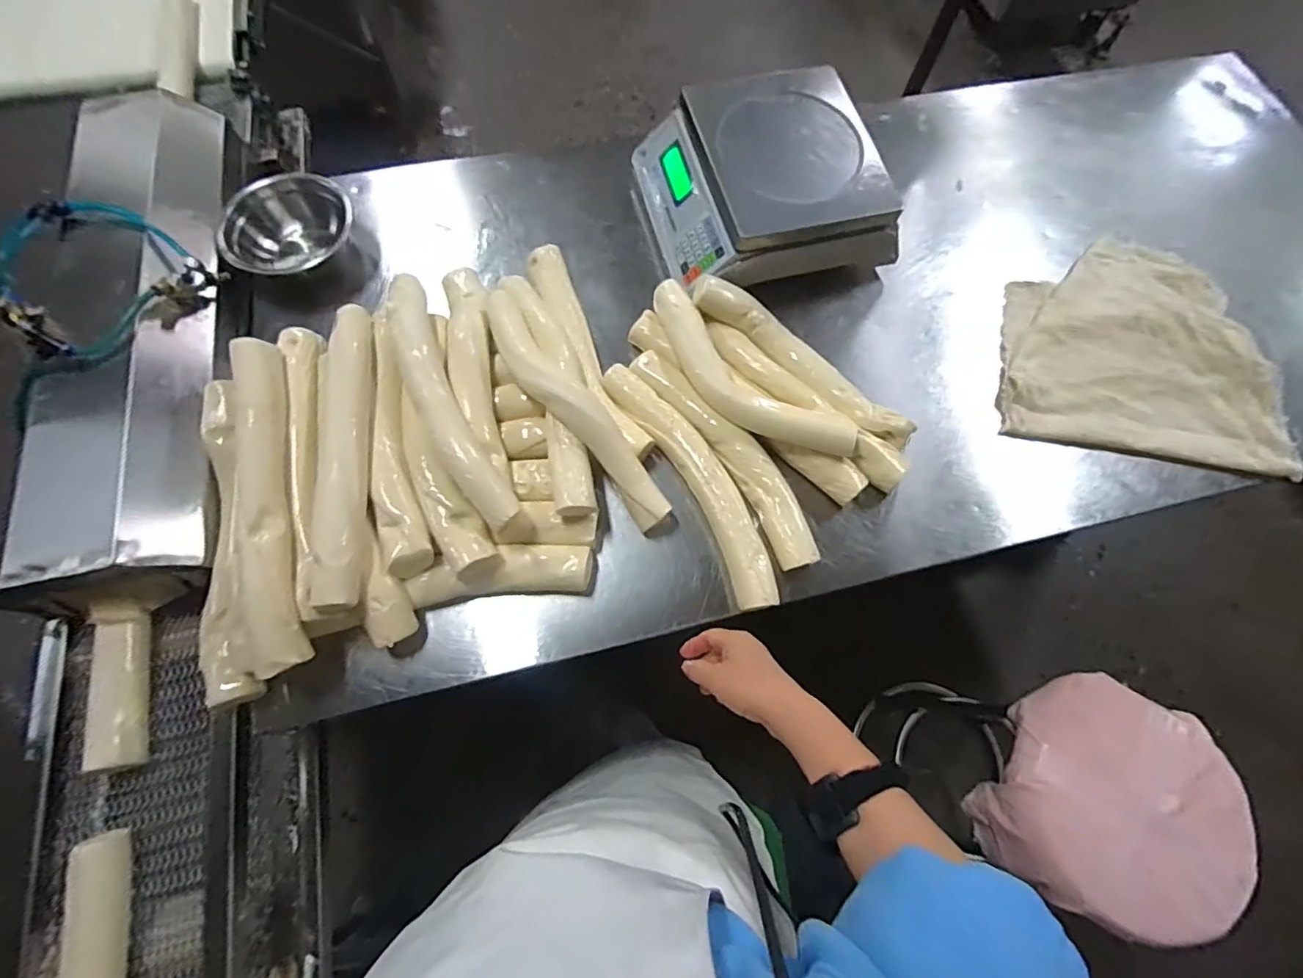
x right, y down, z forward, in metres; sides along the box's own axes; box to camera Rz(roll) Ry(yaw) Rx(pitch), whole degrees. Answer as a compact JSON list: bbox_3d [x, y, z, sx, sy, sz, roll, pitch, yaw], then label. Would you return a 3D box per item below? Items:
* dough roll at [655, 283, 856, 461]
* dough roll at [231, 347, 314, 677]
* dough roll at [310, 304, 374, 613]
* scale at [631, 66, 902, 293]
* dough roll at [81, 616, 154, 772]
[{"bbox_3d":[0.110,-0.145,0.700,0.333,0.037,0.096,43,73,12],"label":"dough roll"},{"bbox_3d":[-0.408,0.004,0.577,0.049,0.051,0.361,-13,70,-8],"label":"dough roll"},{"bbox_3d":[-0.339,-0.054,0.604,0.053,0.039,0.367,-6,69,-5],"label":"dough roll"},{"bbox_3d":[0.156,-0.442,0.794,0.308,0.133,0.308,-14,70,-8],"label":"scale"},{"bbox_3d":[-0.550,0.209,0.565,0.042,0.043,0.146,-10,70,-7],"label":"dough roll"}]

